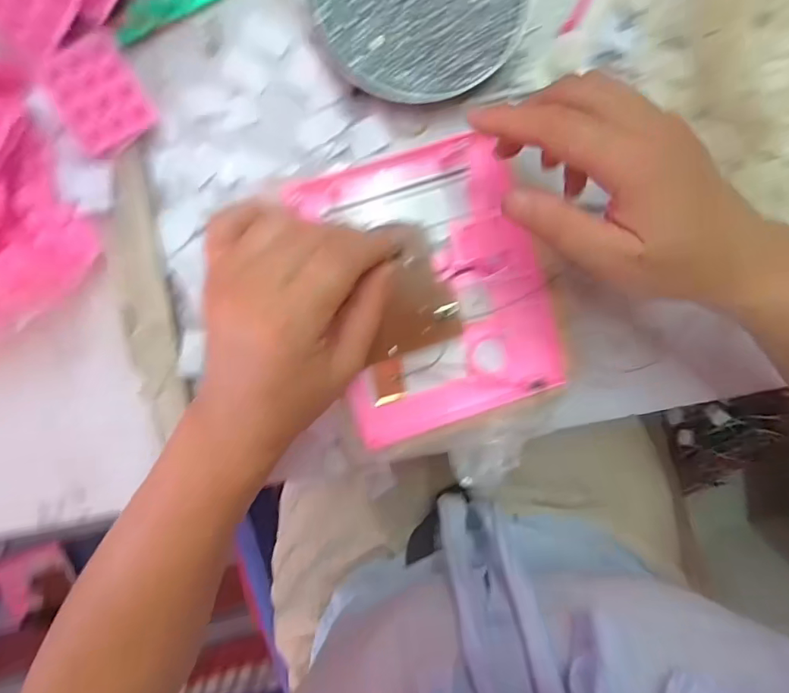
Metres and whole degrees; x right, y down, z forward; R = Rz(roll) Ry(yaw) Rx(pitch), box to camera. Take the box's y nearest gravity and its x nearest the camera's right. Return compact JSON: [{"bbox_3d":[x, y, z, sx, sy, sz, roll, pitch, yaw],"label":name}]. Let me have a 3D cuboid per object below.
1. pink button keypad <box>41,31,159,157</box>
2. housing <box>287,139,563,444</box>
[{"bbox_3d":[-0.181,-0.153,0.301,0.050,0.008,0.062,-32,99,2],"label":"pink button keypad"},{"bbox_3d":[0.025,-0.032,0.307,0.132,0.025,0.169,-16,99,0],"label":"housing"}]

